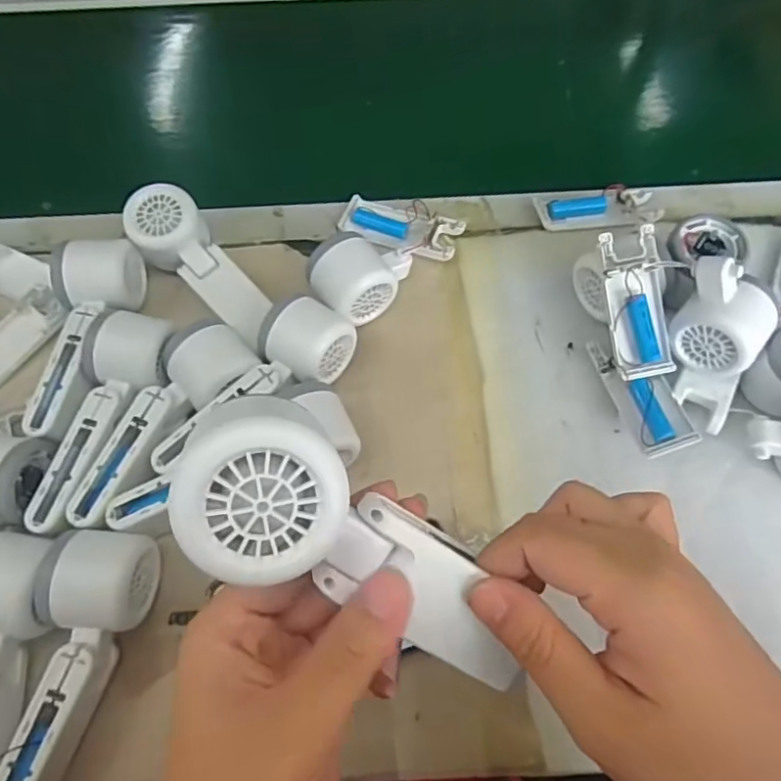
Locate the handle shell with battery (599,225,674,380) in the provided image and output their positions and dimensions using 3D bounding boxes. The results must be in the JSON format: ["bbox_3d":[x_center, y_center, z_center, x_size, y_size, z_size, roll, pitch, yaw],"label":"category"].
[{"bbox_3d":[0.178,-0.062,0.415,0.039,0.019,0.104,-10,94,-4],"label":"handle shell with battery"}]

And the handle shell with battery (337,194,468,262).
[{"bbox_3d":[0.007,-0.140,0.498,0.103,0.020,0.048,18,68,9],"label":"handle shell with battery"}]

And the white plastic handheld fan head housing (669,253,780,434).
[{"bbox_3d":[0.232,-0.034,0.405,0.056,0.119,0.045,-4,22,-1],"label":"white plastic handheld fan head housing"}]

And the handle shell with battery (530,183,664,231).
[{"bbox_3d":[0.179,-0.158,0.502,0.100,0.018,0.047,-4,66,-1],"label":"handle shell with battery"}]

